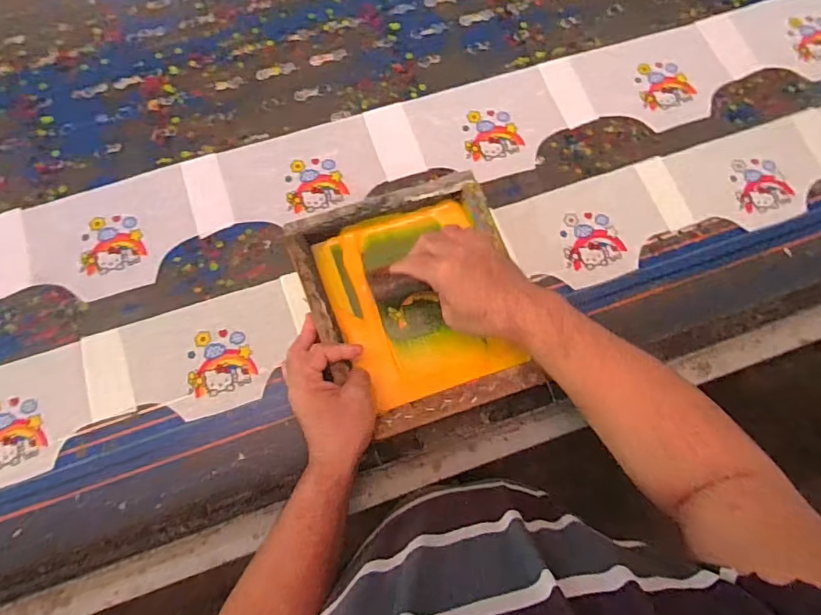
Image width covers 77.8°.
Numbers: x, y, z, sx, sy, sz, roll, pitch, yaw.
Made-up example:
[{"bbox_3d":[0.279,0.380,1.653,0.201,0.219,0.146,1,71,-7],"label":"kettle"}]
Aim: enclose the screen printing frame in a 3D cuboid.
[{"bbox_3d":[0.007,-0.005,0.613,0.234,0.052,0.275,-18,76,-7],"label":"screen printing frame"}]

